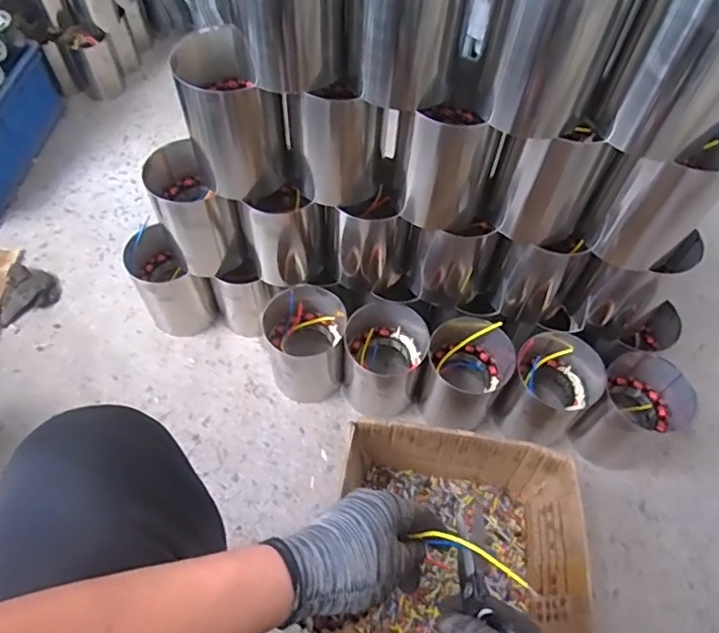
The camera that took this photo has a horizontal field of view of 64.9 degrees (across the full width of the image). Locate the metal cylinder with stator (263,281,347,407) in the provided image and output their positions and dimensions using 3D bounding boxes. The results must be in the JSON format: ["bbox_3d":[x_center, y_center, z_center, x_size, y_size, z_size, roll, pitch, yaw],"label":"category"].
[{"bbox_3d":[-0.085,0.046,0.885,0.120,0.152,0.121,-6,59,-6],"label":"metal cylinder with stator"}]

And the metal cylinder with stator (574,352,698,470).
[{"bbox_3d":[0.403,0.142,0.851,0.130,0.137,0.120,5,58,1],"label":"metal cylinder with stator"}]

